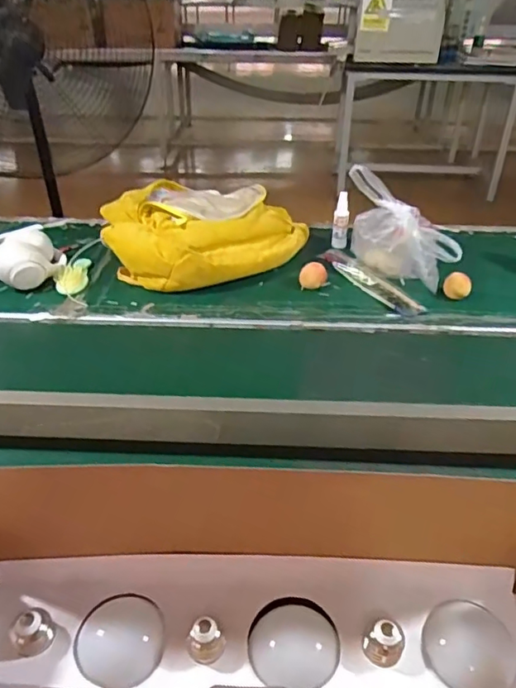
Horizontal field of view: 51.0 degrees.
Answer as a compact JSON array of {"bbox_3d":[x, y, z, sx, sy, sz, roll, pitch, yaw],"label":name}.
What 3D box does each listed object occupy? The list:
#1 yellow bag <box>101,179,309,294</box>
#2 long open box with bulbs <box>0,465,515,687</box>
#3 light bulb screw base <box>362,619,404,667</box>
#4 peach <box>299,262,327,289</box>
[{"bbox_3d":[-0.119,-0.243,1.106,0.383,0.105,0.379,-13,39,-19],"label":"yellow bag"},{"bbox_3d":[0.000,0.211,0.385,0.382,0.199,0.118,3,35,4],"label":"long open box with bulbs"},{"bbox_3d":[0.081,0.189,0.342,0.024,0.024,0.018,-11,38,-16],"label":"light bulb screw base"},{"bbox_3d":[0.100,-0.119,0.983,0.046,0.042,0.048,10,37,13],"label":"peach"}]

